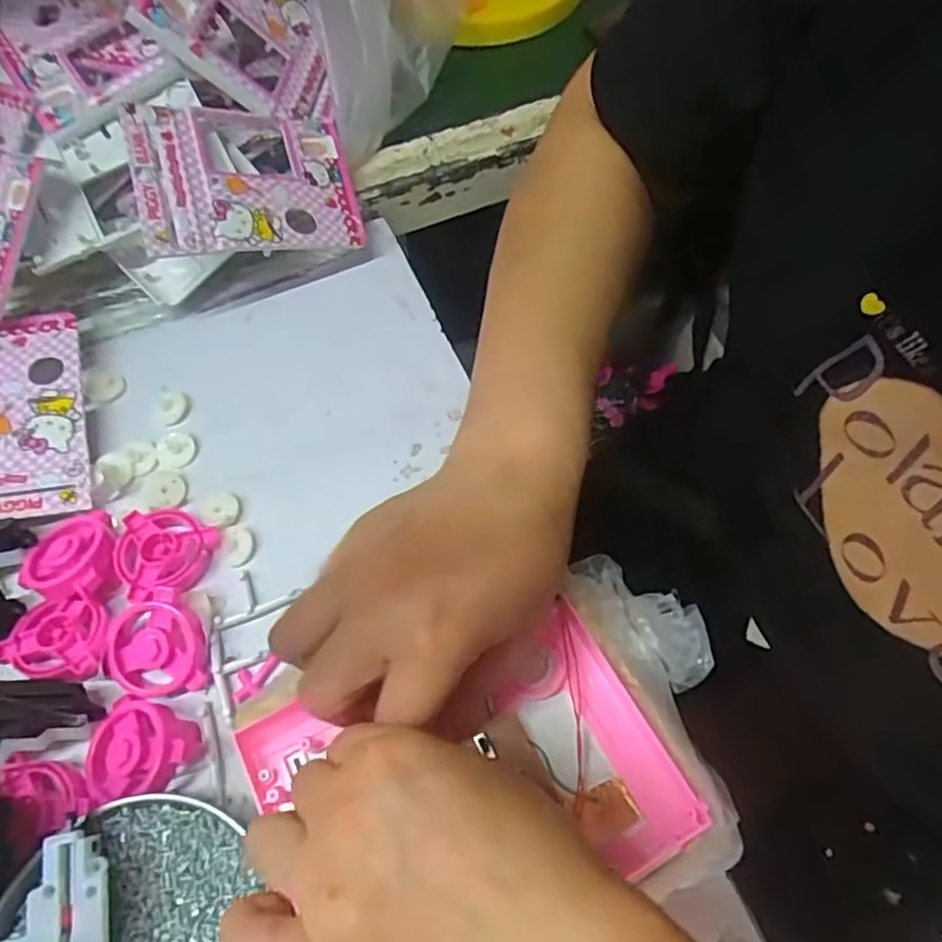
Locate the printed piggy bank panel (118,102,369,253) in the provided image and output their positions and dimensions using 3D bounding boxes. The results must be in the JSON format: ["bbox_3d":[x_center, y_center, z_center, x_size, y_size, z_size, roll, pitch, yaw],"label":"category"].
[{"bbox_3d":[-0.147,-0.196,0.452,0.144,0.011,0.113,-15,75,-31],"label":"printed piggy bank panel"}]

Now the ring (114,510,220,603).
[{"bbox_3d":[-0.170,0.043,0.380,0.054,0.010,0.053,-1,59,2],"label":"ring"}]

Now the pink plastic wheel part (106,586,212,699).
[{"bbox_3d":[-0.163,0.093,0.354,0.046,0.015,0.055,-31,79,-1],"label":"pink plastic wheel part"}]

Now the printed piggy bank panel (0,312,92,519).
[{"bbox_3d":[-0.297,-0.033,0.417,0.115,0.011,0.144,-13,66,-10],"label":"printed piggy bank panel"}]

